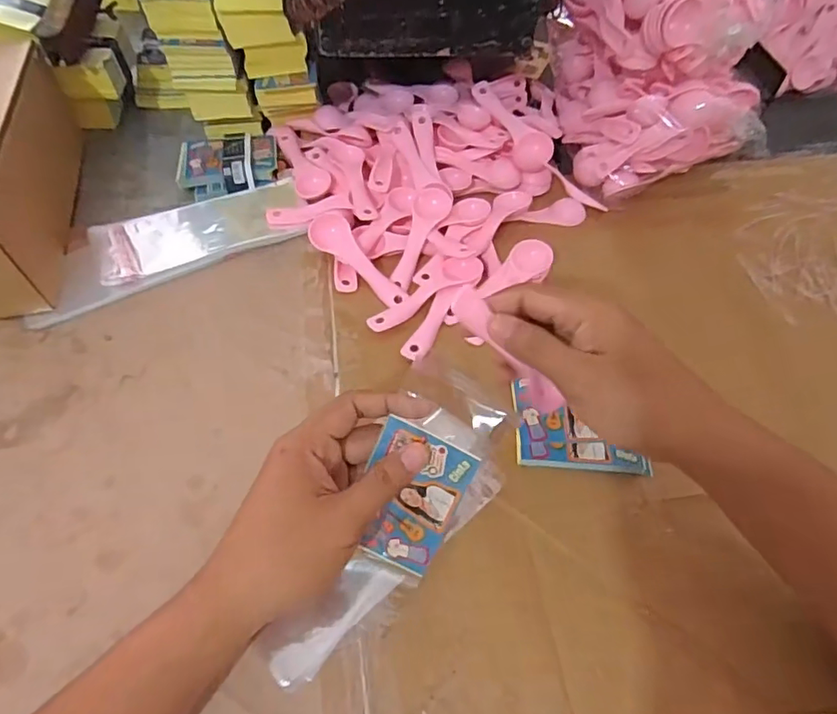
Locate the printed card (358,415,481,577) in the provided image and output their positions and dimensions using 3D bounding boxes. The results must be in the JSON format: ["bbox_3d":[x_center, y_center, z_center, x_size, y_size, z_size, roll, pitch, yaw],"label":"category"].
[{"bbox_3d":[-0.005,0.087,0.324,0.058,0.006,0.089,22,106,8],"label":"printed card"}]

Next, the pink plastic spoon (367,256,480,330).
[{"bbox_3d":[0.009,-0.052,0.449,0.109,0.013,0.034,-37,69,-21],"label":"pink plastic spoon"}]

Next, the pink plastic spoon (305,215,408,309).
[{"bbox_3d":[-0.053,-0.084,0.465,0.105,0.016,0.029,45,66,2],"label":"pink plastic spoon"}]

